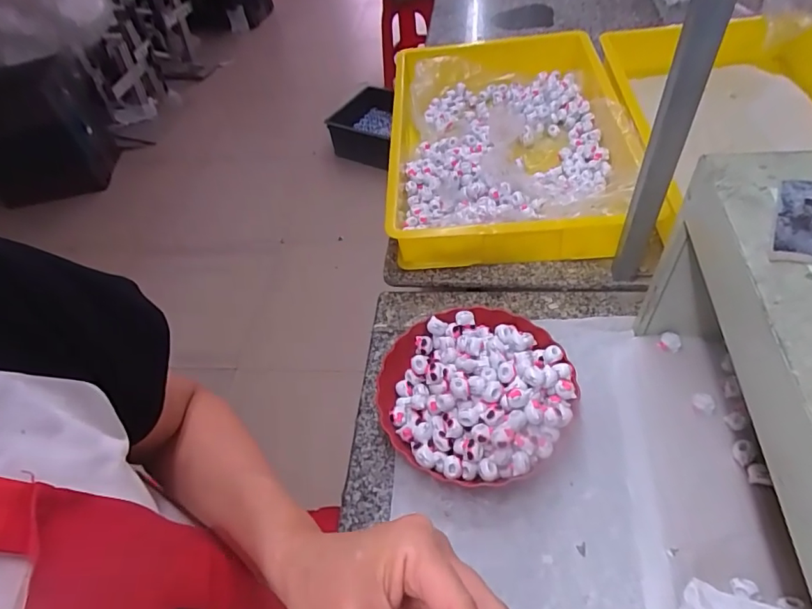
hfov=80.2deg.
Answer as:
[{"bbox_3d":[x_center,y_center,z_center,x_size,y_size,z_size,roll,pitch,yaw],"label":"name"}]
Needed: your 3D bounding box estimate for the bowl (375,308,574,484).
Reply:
[{"bbox_3d":[0.087,0.099,0.608,0.235,0.062,0.230,-5,51,6],"label":"bowl"}]

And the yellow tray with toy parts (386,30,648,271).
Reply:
[{"bbox_3d":[0.187,-0.331,0.913,0.411,0.095,0.607,-4,51,7],"label":"yellow tray with toy parts"}]

